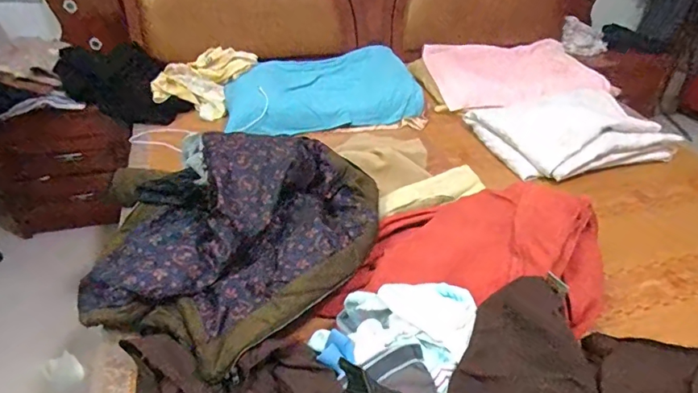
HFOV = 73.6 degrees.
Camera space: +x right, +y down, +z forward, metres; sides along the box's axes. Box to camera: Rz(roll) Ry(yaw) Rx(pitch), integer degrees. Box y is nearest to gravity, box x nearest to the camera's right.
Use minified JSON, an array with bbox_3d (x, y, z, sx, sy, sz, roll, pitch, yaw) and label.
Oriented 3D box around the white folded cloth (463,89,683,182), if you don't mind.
[{"bbox_3d":[0.702,-0.223,1.506,0.532,0.139,0.405,-9,36,-15],"label":"white folded cloth"}]

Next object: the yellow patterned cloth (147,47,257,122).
[{"bbox_3d":[-0.509,-0.411,1.632,0.251,0.052,0.326,25,66,-7],"label":"yellow patterned cloth"}]

